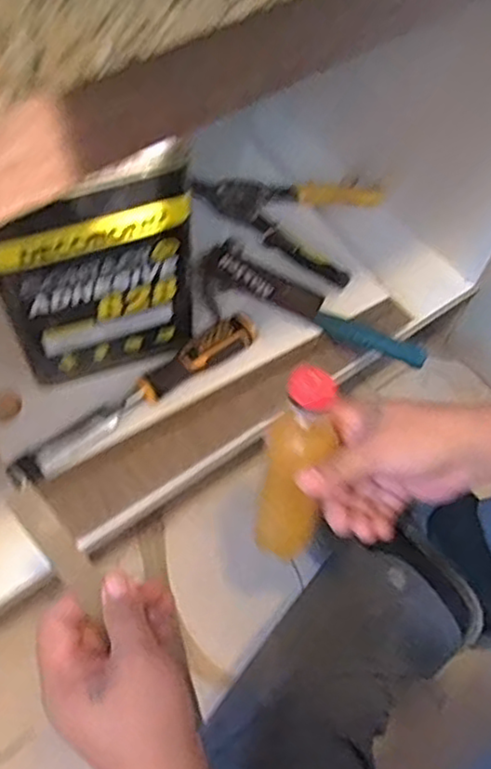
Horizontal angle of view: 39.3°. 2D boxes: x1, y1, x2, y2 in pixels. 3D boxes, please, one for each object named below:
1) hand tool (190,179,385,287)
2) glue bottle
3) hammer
[{"bbox_3d":[0.047,-0.213,0.794,0.234,0.036,0.125,34,64,15],"label":"hand tool"},{"bbox_3d":[0.038,0.068,0.518,0.047,0.169,0.043,8,37,0],"label":"glue bottle"},{"bbox_3d":[0.068,-0.077,0.730,0.254,0.025,0.083,24,62,10],"label":"hammer"}]

